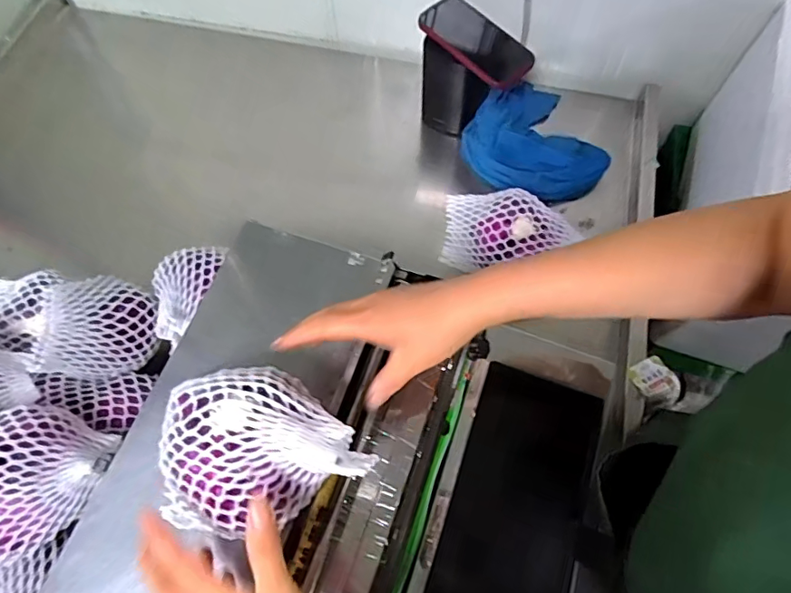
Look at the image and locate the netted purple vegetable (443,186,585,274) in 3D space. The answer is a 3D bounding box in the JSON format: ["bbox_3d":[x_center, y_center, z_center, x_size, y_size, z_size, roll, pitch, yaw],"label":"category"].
[{"bbox_3d":[0.151,-0.081,0.682,0.171,0.085,0.100,4,66,2],"label":"netted purple vegetable"}]

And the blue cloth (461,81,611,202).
[{"bbox_3d":[0.203,-0.243,0.811,0.190,0.059,0.217,-17,66,-7],"label":"blue cloth"}]

